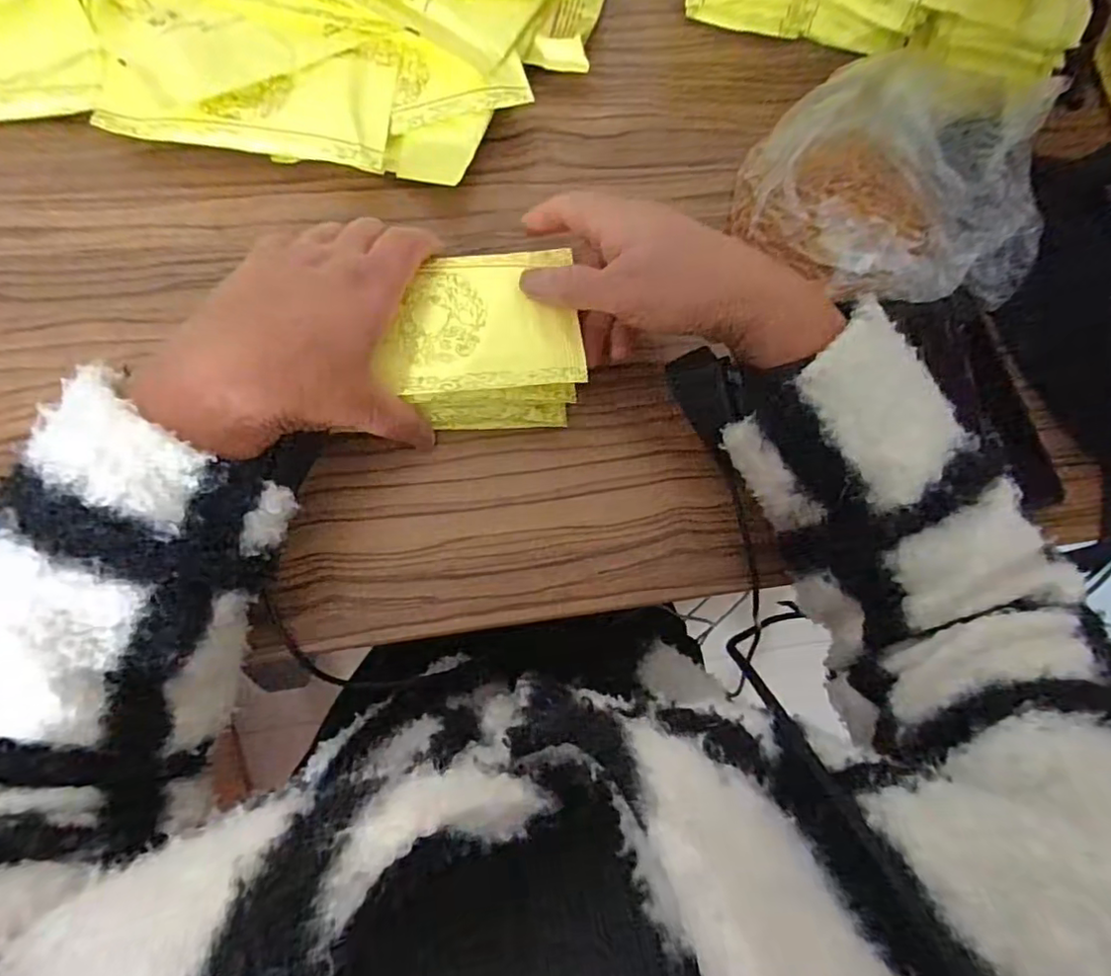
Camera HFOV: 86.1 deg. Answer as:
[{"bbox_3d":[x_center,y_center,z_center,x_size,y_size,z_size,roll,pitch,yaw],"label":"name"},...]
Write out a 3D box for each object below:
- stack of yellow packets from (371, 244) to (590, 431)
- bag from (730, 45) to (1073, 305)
[{"bbox_3d":[-0.041,-0.084,0.347,0.104,0.046,0.088,-4,77,-2],"label":"stack of yellow packets"},{"bbox_3d":[0.216,-0.197,0.388,0.177,0.067,0.158,5,76,-5],"label":"bag"}]

